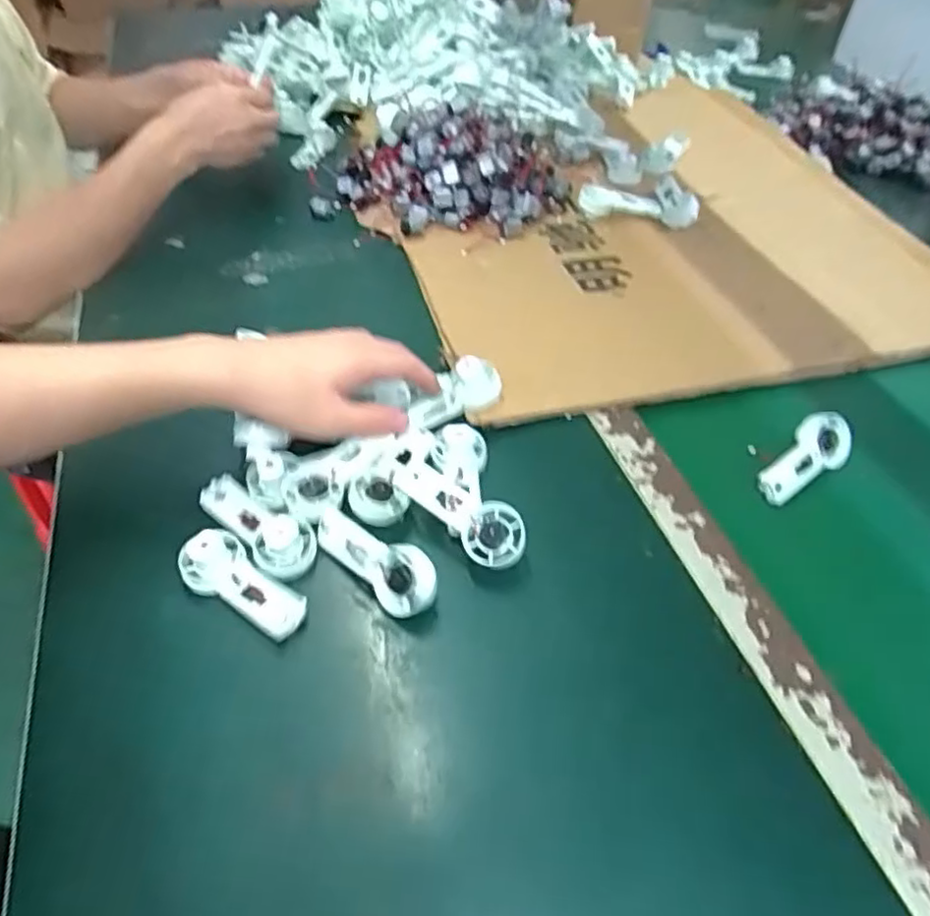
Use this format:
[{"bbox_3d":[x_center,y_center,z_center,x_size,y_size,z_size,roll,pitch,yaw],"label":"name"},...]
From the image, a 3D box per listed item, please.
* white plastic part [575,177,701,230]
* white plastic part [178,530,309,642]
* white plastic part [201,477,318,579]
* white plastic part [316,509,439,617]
[{"bbox_3d":[0.198,-0.295,0.757,0.129,0.025,0.083,13,48,9],"label":"white plastic part"},{"bbox_3d":[-0.137,0.077,0.409,0.089,0.025,0.038,31,53,24],"label":"white plastic part"},{"bbox_3d":[-0.140,0.042,0.444,0.095,0.023,0.037,31,53,24],"label":"white plastic part"},{"bbox_3d":[-0.059,0.064,0.420,0.092,0.012,0.042,27,93,27],"label":"white plastic part"}]

